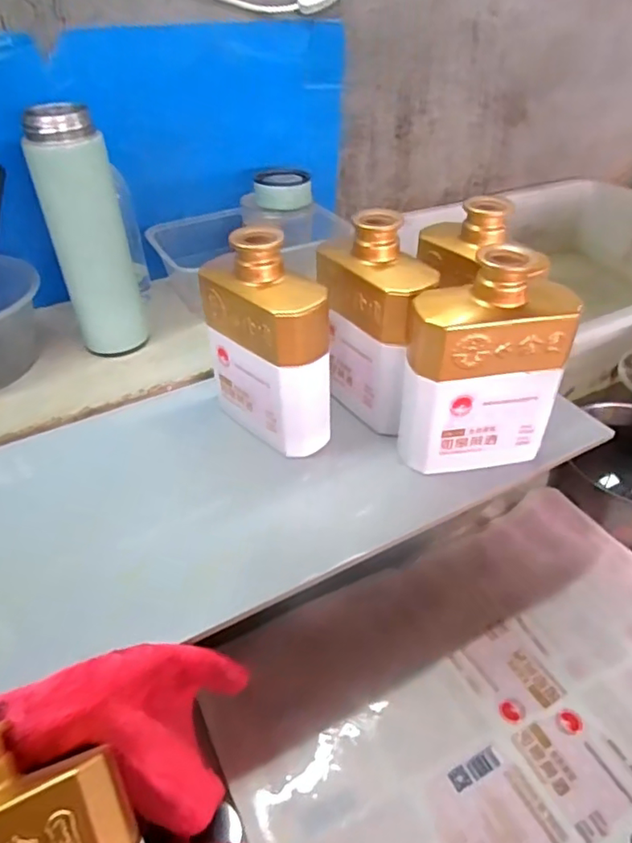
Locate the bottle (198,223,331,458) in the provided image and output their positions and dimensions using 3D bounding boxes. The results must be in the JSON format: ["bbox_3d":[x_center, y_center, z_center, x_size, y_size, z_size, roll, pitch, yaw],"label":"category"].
[{"bbox_3d":[-0.037,-0.061,0.435,0.106,0.153,0.049,35,52,31],"label":"bottle"}]

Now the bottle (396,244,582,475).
[{"bbox_3d":[0.121,-0.039,0.405,0.107,0.158,0.048,-3,43,-5],"label":"bottle"}]

